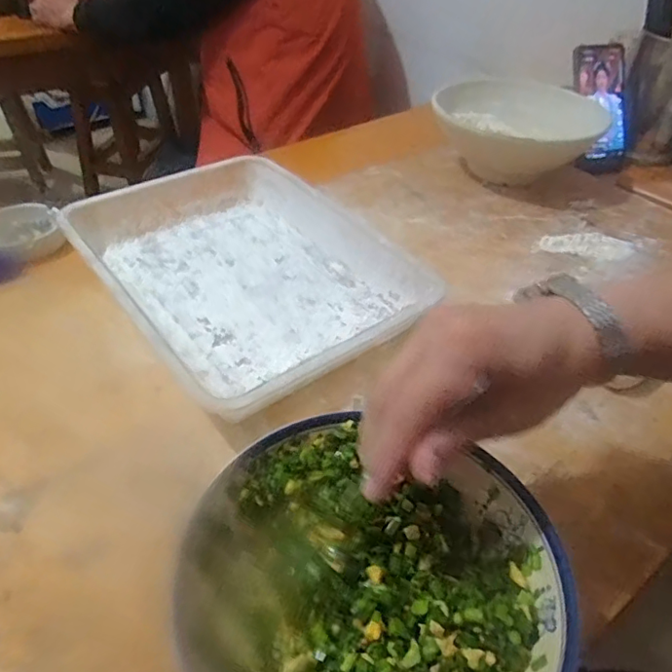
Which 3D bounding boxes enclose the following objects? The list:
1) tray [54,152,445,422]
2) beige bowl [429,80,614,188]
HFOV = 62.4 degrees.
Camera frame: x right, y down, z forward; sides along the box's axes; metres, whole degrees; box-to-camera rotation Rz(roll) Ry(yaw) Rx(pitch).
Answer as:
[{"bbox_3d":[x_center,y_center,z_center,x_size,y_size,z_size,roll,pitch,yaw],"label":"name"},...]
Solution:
[{"bbox_3d":[-0.088,-0.064,0.517,0.232,0.053,0.323,-28,49,-29],"label":"tray"},{"bbox_3d":[0.224,-0.256,0.722,0.186,0.090,0.163,11,42,11],"label":"beige bowl"}]

